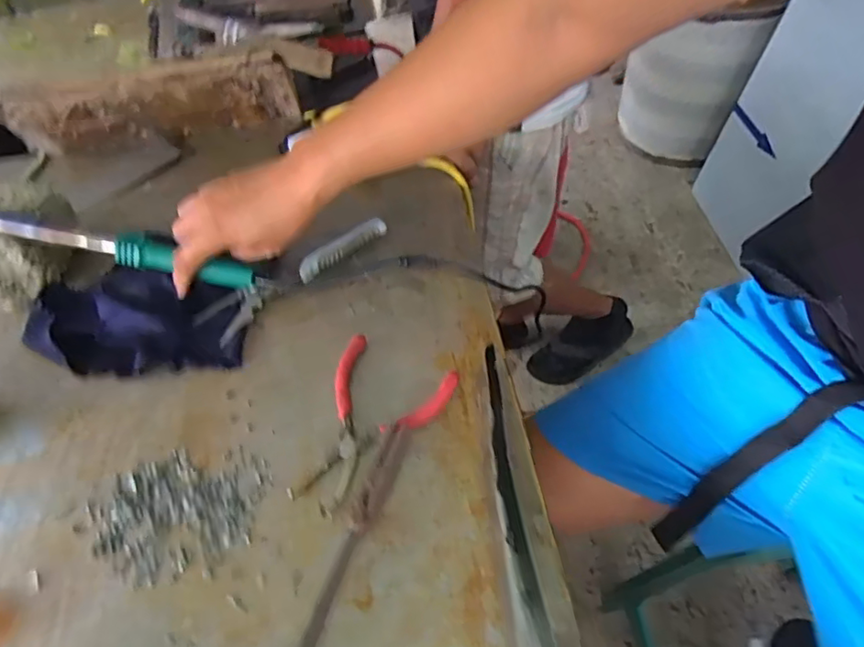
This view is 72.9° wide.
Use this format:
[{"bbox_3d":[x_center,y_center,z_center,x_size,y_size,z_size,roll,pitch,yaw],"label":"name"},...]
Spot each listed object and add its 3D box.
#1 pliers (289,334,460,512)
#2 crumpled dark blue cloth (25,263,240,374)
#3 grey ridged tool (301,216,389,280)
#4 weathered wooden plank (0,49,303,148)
[{"bbox_3d":[-0.054,0.082,0.469,0.097,0.013,0.145,21,58,20],"label":"pliers"},{"bbox_3d":[-0.272,-0.003,0.542,0.201,0.029,0.103,1,53,6],"label":"crumpled dark blue cloth"},{"bbox_3d":[-0.089,-0.075,0.580,0.097,0.016,0.019,-33,57,-18],"label":"grey ridged tool"},{"bbox_3d":[-0.324,-0.250,0.682,0.323,0.105,0.032,-13,53,-4],"label":"weathered wooden plank"}]

